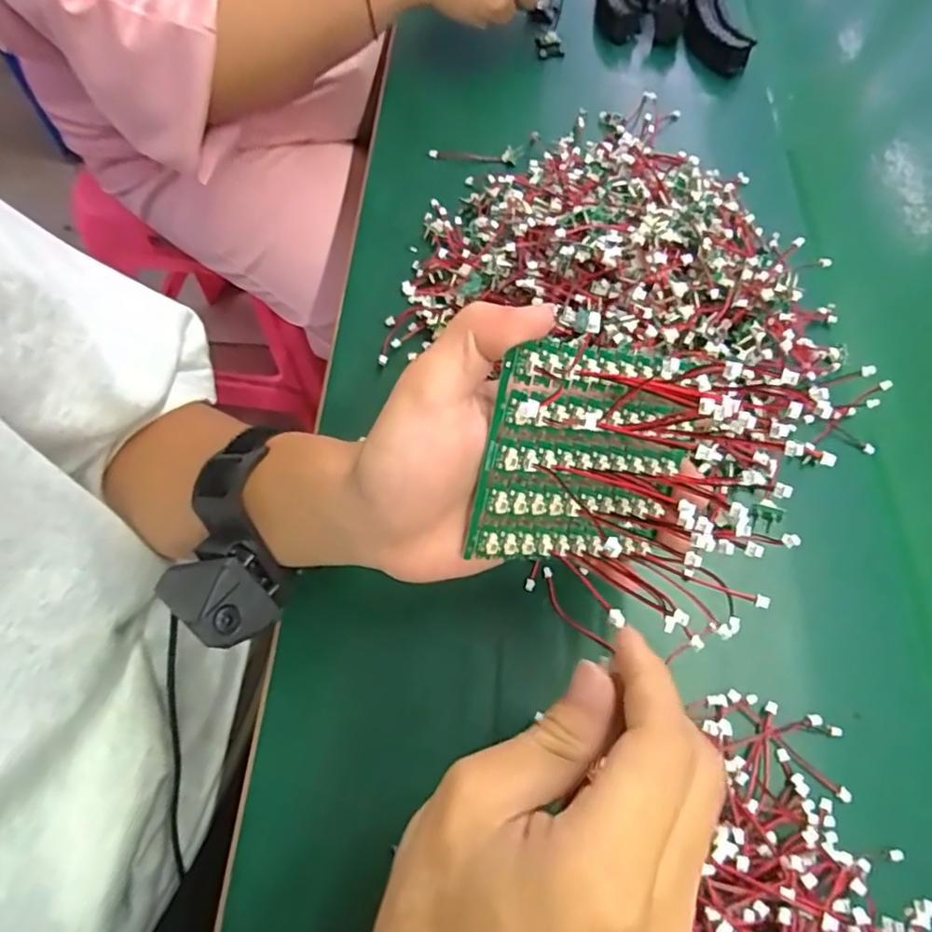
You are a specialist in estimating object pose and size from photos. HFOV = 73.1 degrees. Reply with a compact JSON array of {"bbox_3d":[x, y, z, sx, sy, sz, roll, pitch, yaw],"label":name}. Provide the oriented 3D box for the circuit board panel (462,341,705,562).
[{"bbox_3d":[0.047,-0.002,0.239,0.081,0.083,0.006,3,22,-17],"label":"circuit board panel"}]

